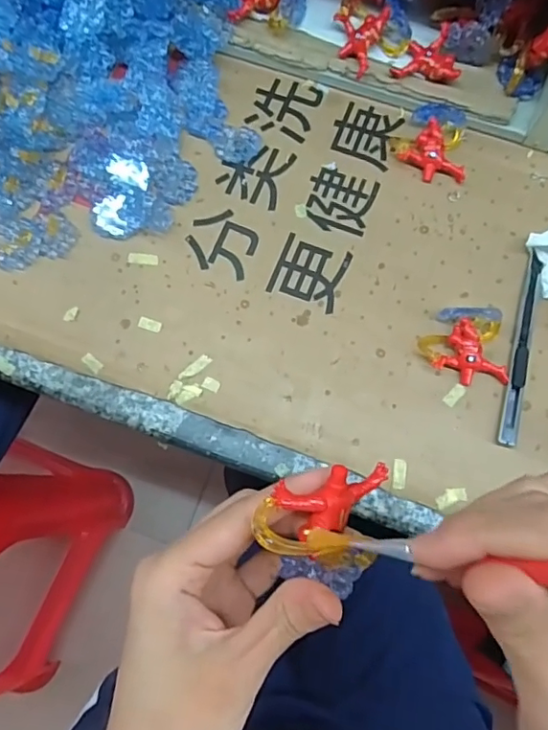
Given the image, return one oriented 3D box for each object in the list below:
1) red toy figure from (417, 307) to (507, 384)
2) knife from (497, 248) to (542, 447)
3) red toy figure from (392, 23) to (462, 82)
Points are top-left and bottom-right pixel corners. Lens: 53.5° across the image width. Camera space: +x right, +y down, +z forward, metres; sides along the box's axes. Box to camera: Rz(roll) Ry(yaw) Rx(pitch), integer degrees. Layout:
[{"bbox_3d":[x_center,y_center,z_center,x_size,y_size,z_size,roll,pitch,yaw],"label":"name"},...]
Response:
[{"bbox_3d":[0.126,-0.013,0.356,0.055,0.025,0.045,5,76,2],"label":"red toy figure"},{"bbox_3d":[0.166,-0.013,0.362,0.013,0.008,0.137,14,76,4],"label":"knife"},{"bbox_3d":[0.114,-0.226,0.399,0.047,0.026,0.031,15,76,4],"label":"red toy figure"}]

